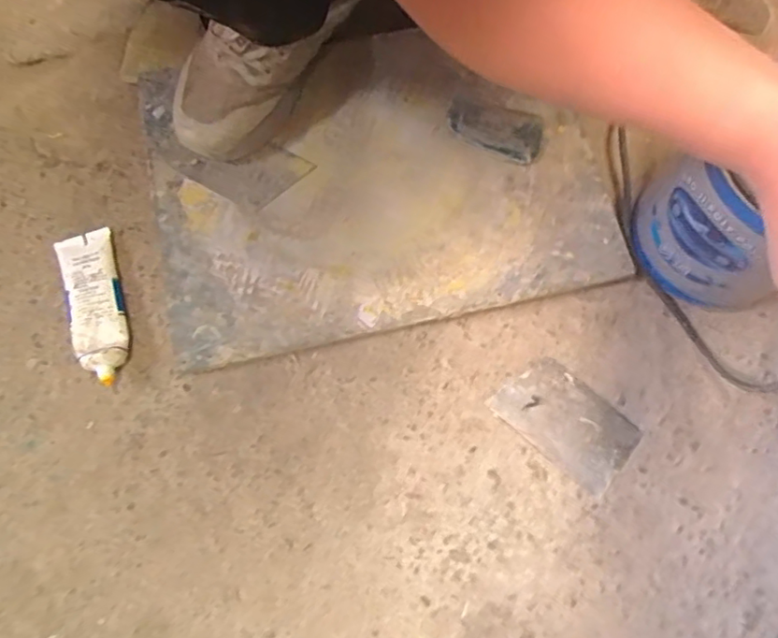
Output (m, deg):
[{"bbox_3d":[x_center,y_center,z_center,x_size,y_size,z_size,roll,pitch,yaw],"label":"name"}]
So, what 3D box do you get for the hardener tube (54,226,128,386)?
[{"bbox_3d":[-0.270,-0.012,0.517,0.049,0.026,0.145,-16,79,-5],"label":"hardener tube"}]

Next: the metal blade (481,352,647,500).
[{"bbox_3d":[0.165,0.094,0.527,0.126,0.004,0.077,40,78,8],"label":"metal blade"}]

